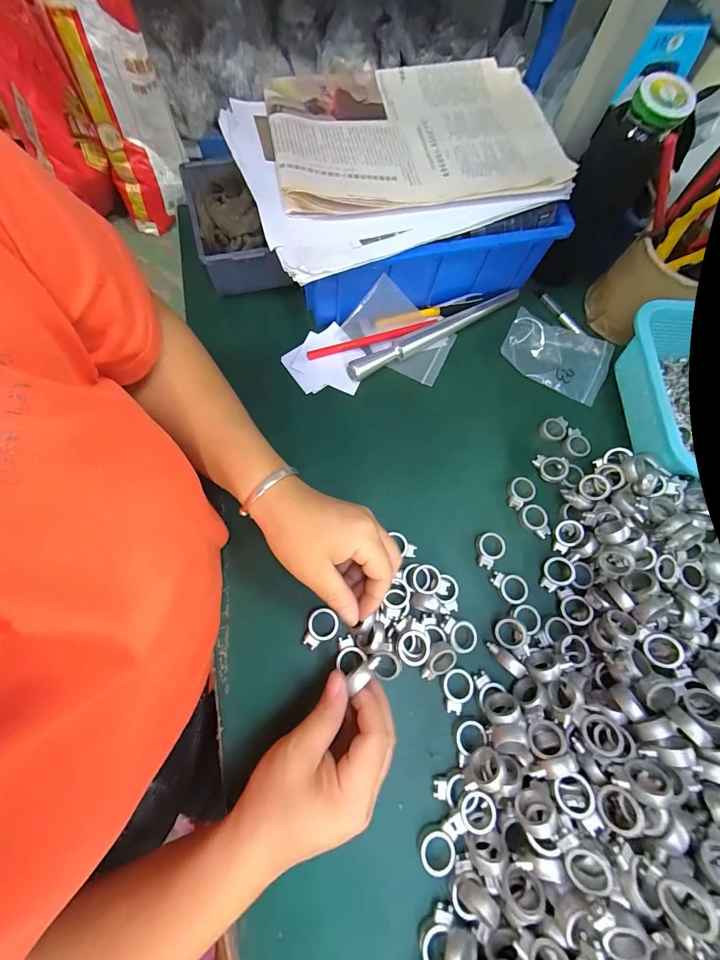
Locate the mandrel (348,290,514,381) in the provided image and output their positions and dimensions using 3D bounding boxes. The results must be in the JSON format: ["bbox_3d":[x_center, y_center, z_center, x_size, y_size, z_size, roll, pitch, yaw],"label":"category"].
[{"bbox_3d":[0.089,-0.170,0.394,0.233,0.020,0.017,-30,76,-13],"label":"mandrel"}]

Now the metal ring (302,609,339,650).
[{"bbox_3d":[-0.034,0.128,0.296,0.026,0.005,0.034,37,73,8],"label":"metal ring"}]

